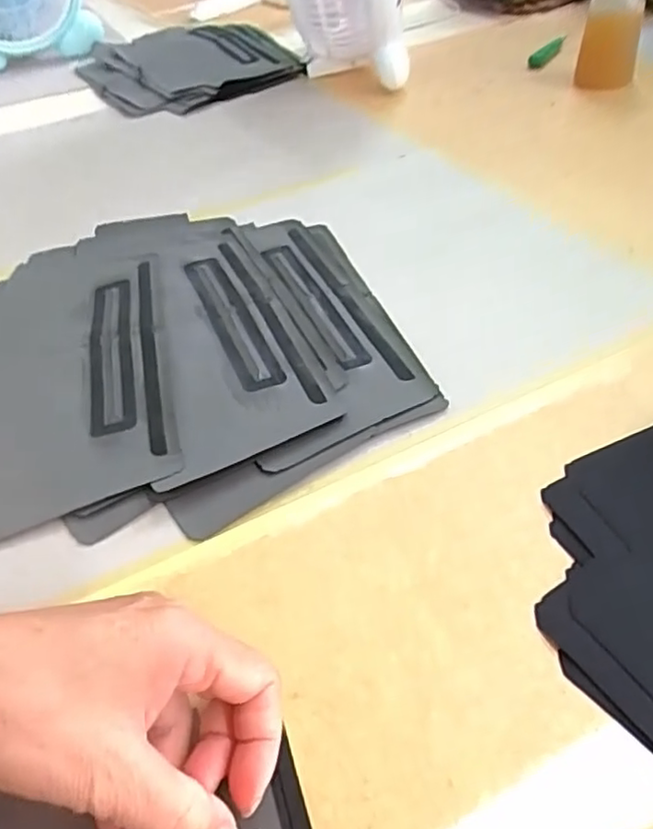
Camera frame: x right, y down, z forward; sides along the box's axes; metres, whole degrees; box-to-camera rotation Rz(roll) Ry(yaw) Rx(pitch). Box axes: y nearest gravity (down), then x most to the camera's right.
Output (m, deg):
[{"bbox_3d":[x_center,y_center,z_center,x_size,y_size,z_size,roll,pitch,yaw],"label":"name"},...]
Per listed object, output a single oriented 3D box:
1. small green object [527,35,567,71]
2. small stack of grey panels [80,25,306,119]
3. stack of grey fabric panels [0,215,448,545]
[{"bbox_3d":[0.276,-0.453,0.800,0.022,0.014,0.098,23,50,26],"label":"small green object"},{"bbox_3d":[-0.195,-0.492,0.901,0.268,0.035,0.302,-24,46,-17],"label":"small stack of grey panels"},{"bbox_3d":[-0.121,-0.052,0.451,0.326,0.013,0.331,-14,45,-9],"label":"stack of grey fabric panels"}]

